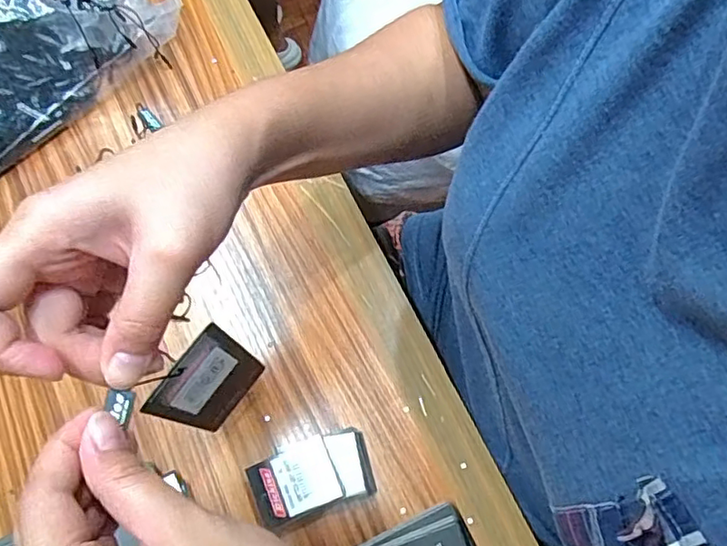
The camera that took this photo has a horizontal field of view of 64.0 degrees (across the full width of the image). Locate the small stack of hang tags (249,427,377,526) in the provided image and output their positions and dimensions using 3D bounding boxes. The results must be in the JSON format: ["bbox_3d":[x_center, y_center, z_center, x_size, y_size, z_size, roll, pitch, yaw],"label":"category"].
[{"bbox_3d":[-0.032,0.124,0.358,0.071,0.024,0.040,-16,70,-5],"label":"small stack of hang tags"}]

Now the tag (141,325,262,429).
[{"bbox_3d":[-0.077,0.056,0.294,0.004,0.080,0.047,32,76,21],"label":"tag"}]

